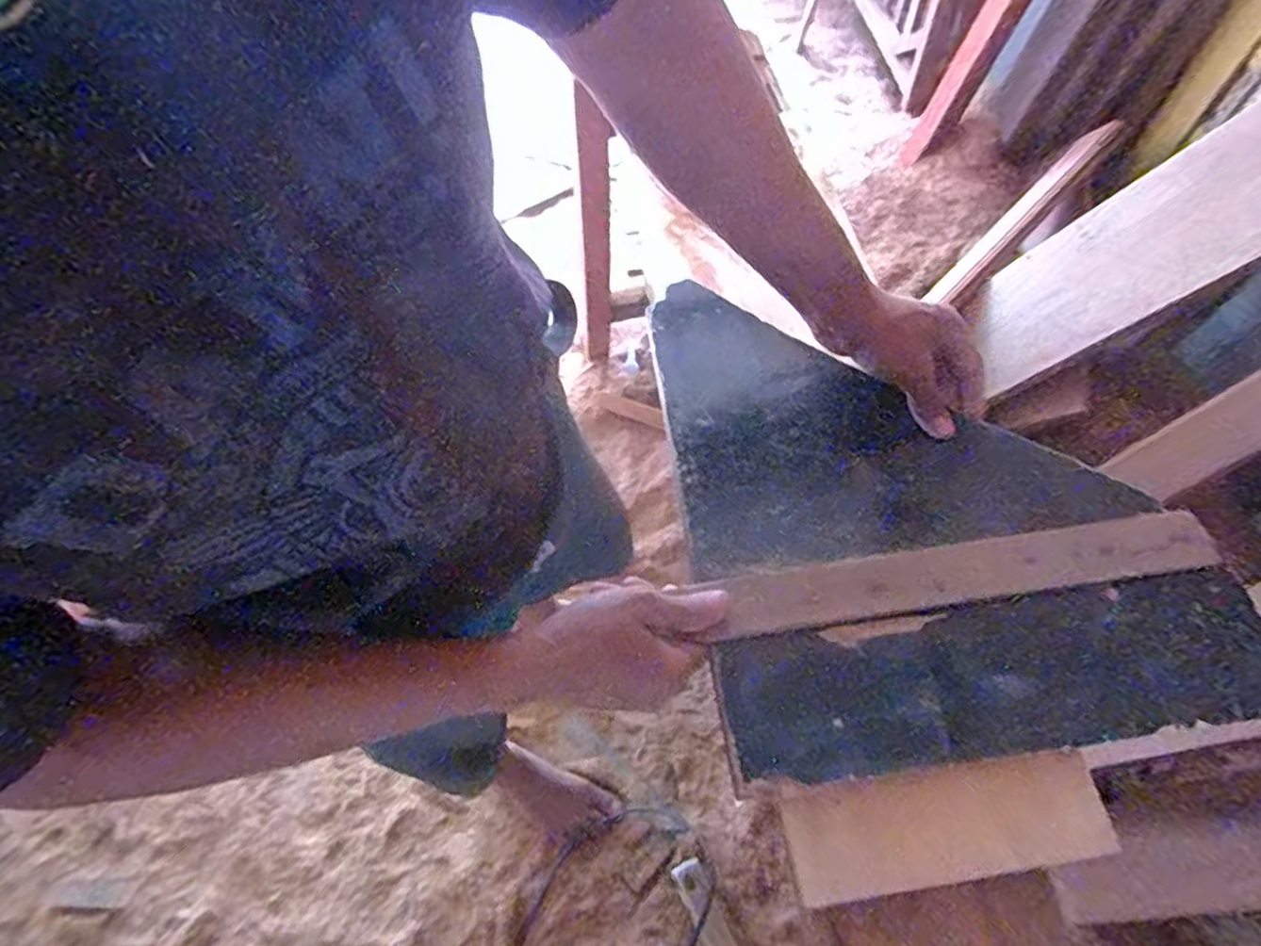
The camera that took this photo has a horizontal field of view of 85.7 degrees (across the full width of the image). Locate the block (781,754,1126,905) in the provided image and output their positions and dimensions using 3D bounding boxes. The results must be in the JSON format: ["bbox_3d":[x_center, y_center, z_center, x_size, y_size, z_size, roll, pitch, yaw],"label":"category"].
[{"bbox_3d":[0.188,0.211,0.407,0.184,0.018,0.061,-9,64,-1],"label":"block"}]

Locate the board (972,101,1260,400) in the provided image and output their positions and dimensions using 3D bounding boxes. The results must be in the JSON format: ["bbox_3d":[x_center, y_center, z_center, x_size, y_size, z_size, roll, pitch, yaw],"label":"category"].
[{"bbox_3d":[0.725,-0.318,0.969,0.032,0.528,0.174,-14,75,-32],"label":"board"}]

